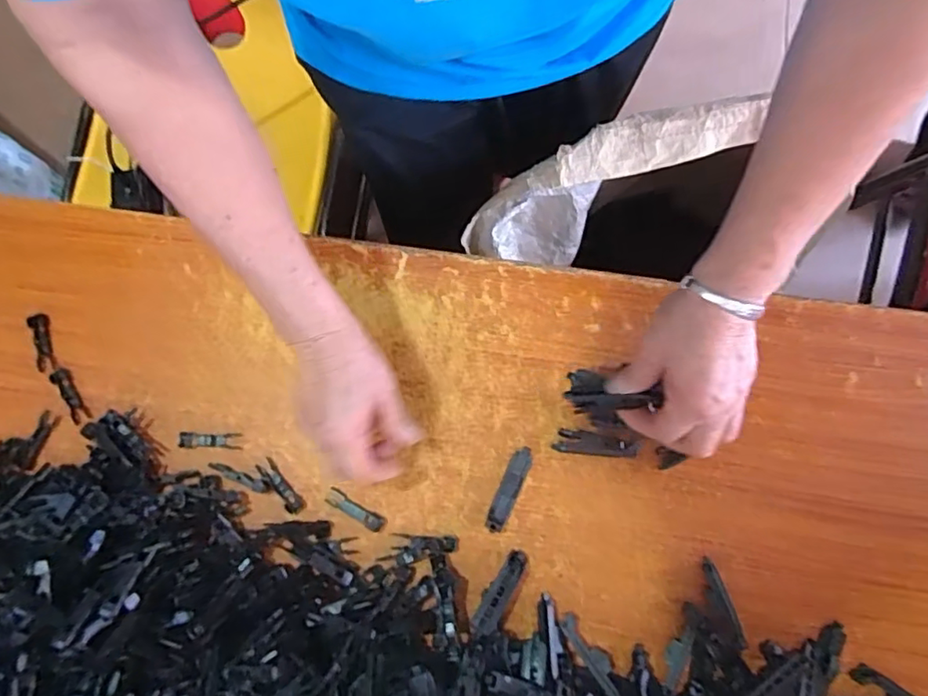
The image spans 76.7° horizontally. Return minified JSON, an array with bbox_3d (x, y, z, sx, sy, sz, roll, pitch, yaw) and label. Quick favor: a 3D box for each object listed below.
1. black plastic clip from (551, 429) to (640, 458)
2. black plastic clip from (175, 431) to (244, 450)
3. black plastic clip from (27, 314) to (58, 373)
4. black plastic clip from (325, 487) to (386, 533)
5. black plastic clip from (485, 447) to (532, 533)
[{"bbox_3d":[0.116,0.084,0.514,0.072,0.011,0.020,5,79,2],"label":"black plastic clip"},{"bbox_3d":[-0.228,0.083,0.526,0.056,0.004,0.014,1,79,2],"label":"black plastic clip"},{"bbox_3d":[-0.390,-0.004,0.542,0.017,0.009,0.055,-21,80,-3],"label":"black plastic clip"},{"bbox_3d":[-0.095,0.142,0.512,0.057,0.006,0.014,31,82,7],"label":"black plastic clip"},{"bbox_3d":[0.039,0.123,0.511,0.018,0.008,0.076,25,81,6],"label":"black plastic clip"}]

